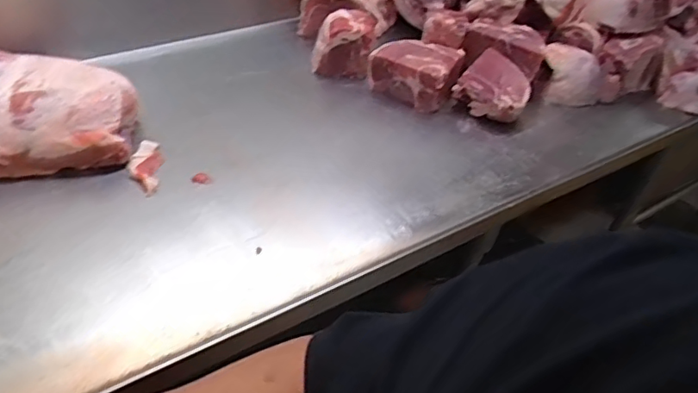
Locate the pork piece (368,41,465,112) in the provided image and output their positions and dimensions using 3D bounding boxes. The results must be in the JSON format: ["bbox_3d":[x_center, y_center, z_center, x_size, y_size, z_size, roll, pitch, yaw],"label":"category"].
[{"bbox_3d":[0.122,-0.233,1.091,0.155,0.073,0.112,18,43,12],"label":"pork piece"}]

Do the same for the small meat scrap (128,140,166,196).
[{"bbox_3d":[-0.305,-0.045,0.875,0.048,0.014,0.104,3,42,-5],"label":"small meat scrap"}]

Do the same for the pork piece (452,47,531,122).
[{"bbox_3d":[0.273,-0.202,1.085,0.125,0.058,0.134,40,65,7],"label":"pork piece"}]

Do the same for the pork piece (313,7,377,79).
[{"bbox_3d":[-0.005,-0.296,1.116,0.109,0.093,0.104,11,42,4],"label":"pork piece"}]

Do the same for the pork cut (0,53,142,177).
[{"bbox_3d":[-0.486,-0.126,0.856,0.336,0.122,0.190,-5,43,-13],"label":"pork cut"}]

